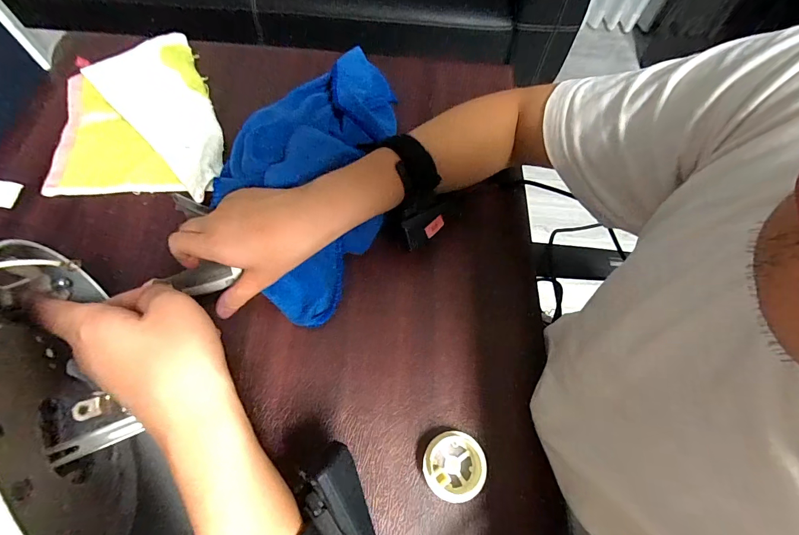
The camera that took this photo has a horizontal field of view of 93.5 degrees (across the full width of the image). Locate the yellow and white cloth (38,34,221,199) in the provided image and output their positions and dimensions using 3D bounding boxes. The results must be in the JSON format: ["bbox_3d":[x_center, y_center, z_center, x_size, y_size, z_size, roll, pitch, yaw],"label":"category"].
[{"bbox_3d":[-0.293,-0.175,0.434,0.177,0.030,0.237,-6,65,-6],"label":"yellow and white cloth"}]

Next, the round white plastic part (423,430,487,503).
[{"bbox_3d":[0.042,0.155,0.296,0.047,0.022,0.047,1,64,-2],"label":"round white plastic part"}]

